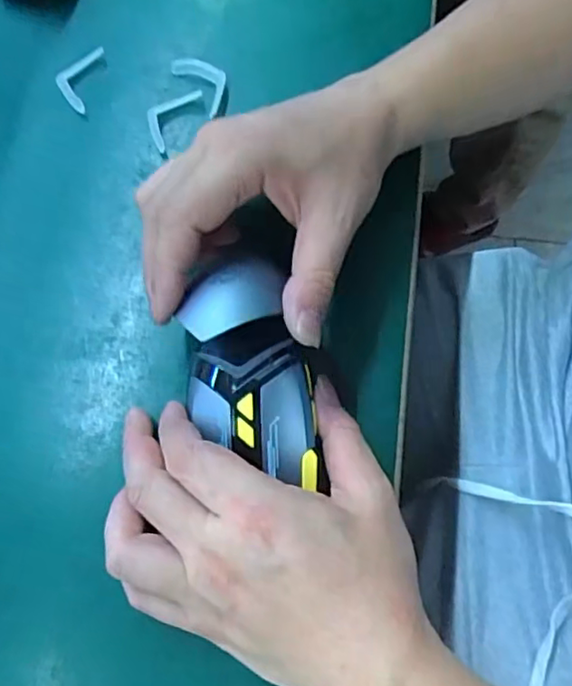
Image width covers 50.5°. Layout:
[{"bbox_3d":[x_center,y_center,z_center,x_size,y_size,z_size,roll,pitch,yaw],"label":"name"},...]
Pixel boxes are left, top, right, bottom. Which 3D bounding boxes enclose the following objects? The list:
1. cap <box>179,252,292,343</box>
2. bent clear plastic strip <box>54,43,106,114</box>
[{"bbox_3d":[-0.024,-0.023,0.276,0.051,0.021,0.037,-25,75,-8],"label":"cap"},{"bbox_3d":[-0.132,-0.167,0.380,0.025,0.006,0.046,12,73,3],"label":"bent clear plastic strip"}]

